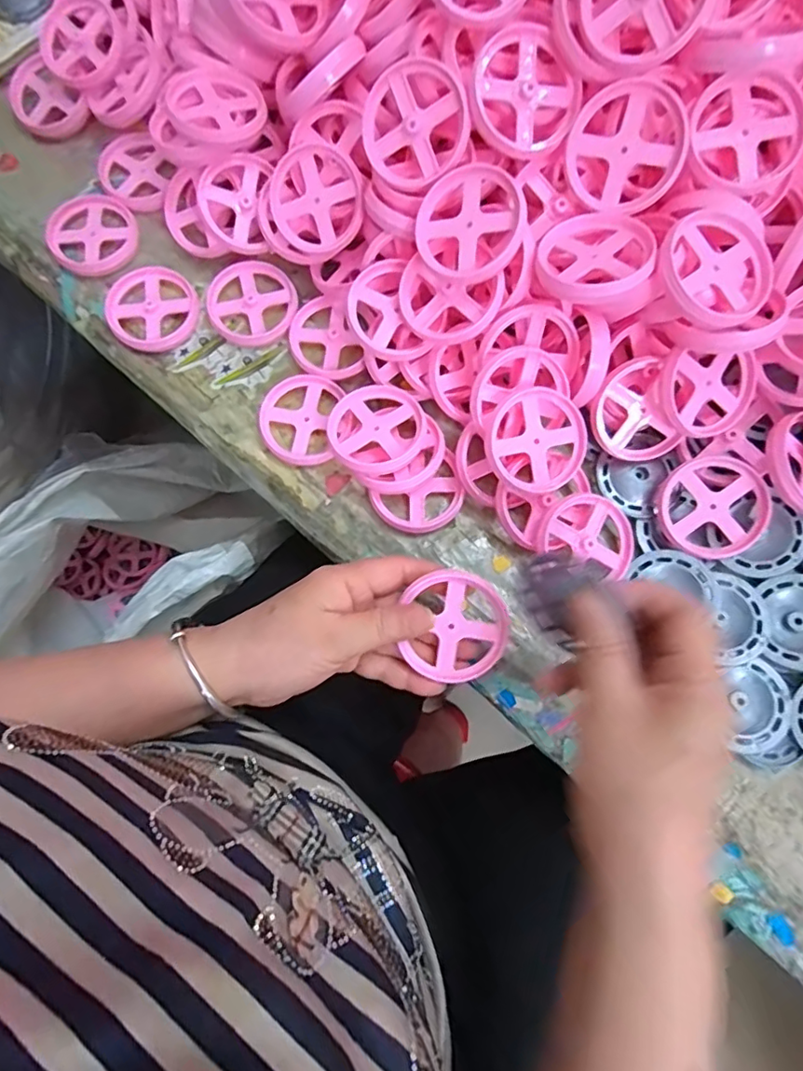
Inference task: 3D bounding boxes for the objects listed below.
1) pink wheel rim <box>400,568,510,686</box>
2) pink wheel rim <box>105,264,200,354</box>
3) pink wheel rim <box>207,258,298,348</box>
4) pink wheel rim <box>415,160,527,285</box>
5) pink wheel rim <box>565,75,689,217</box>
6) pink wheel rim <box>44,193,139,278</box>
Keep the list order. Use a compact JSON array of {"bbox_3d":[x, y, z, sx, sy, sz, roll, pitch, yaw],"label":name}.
[{"bbox_3d":[0.029,0.053,0.318,0.062,0.007,0.061,1,97,9],"label":"pink wheel rim"},{"bbox_3d":[-0.180,-0.164,0.405,0.064,0.007,0.063,0,77,0],"label":"pink wheel rim"},{"bbox_3d":[-0.109,-0.170,0.406,0.062,0.008,0.063,0,77,0],"label":"pink wheel rim"},{"bbox_3d":[0.041,-0.184,0.332,0.065,0.010,0.066,1,93,25],"label":"pink wheel rim"},{"bbox_3d":[0.128,-0.219,0.319,0.063,0.012,0.063,7,111,18],"label":"pink wheel rim"},{"bbox_3d":[-0.231,-0.226,0.420,0.064,0.012,0.067,0,77,0],"label":"pink wheel rim"}]

